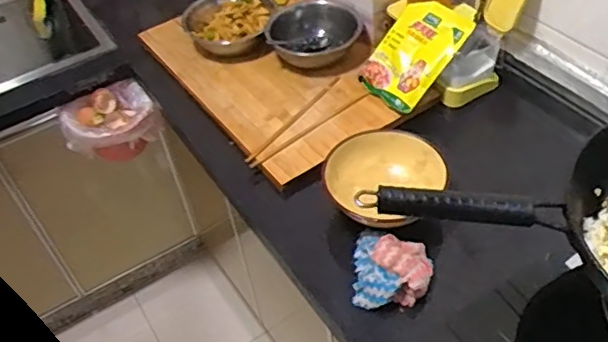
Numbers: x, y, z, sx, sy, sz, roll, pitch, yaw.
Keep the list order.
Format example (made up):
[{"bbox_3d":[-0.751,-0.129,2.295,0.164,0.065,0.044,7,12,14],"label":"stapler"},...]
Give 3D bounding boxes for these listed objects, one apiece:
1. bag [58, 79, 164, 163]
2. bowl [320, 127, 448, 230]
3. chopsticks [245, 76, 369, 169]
[{"bbox_3d":[-0.398,-0.094,1.257,0.181,0.138,0.114,-28,49,-19],"label":"bag"},{"bbox_3d":[0.114,0.011,0.895,0.151,0.060,0.159,-4,46,4],"label":"bowl"},{"bbox_3d":[-0.004,-0.087,1.040,0.242,0.014,0.072,-36,52,-24],"label":"chopsticks"}]

